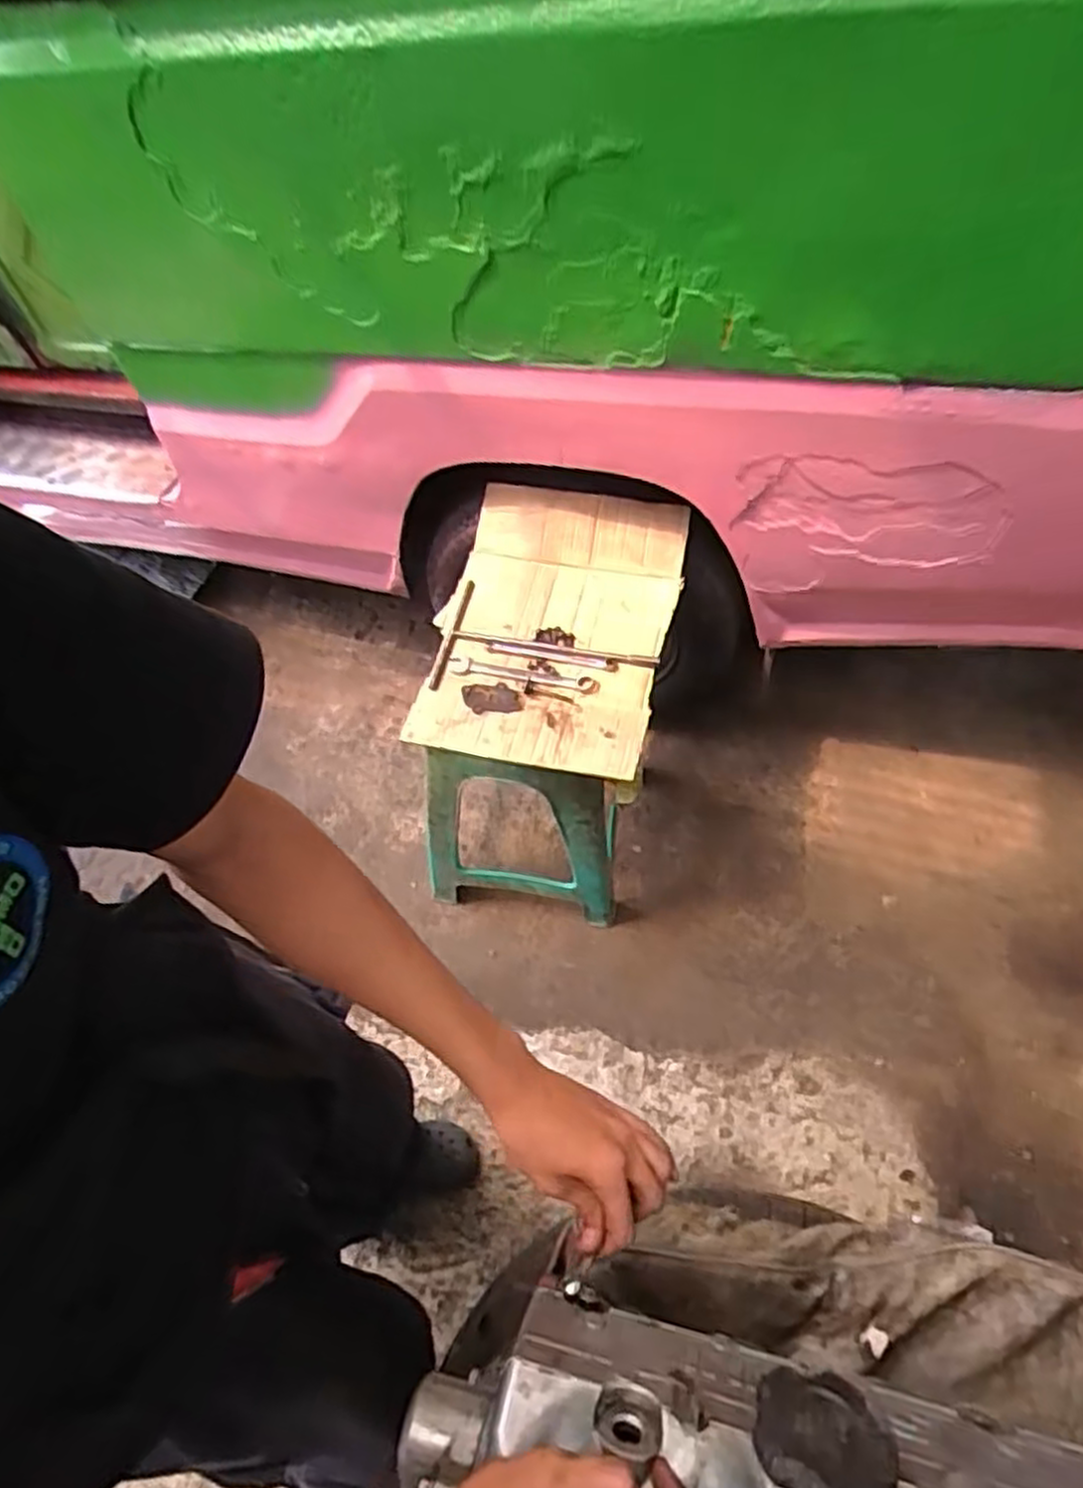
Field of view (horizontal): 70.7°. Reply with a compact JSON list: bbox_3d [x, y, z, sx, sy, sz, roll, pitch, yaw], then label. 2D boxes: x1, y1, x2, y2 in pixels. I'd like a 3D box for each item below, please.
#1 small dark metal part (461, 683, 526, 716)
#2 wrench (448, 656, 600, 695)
[{"bbox_3d":[-0.065,-0.062,1.032,0.083,0.006,0.052,-2,59,0],"label":"small dark metal part"},{"bbox_3d":[-0.026,-0.094,1.050,0.210,0.014,0.028,12,60,9],"label":"wrench"}]

